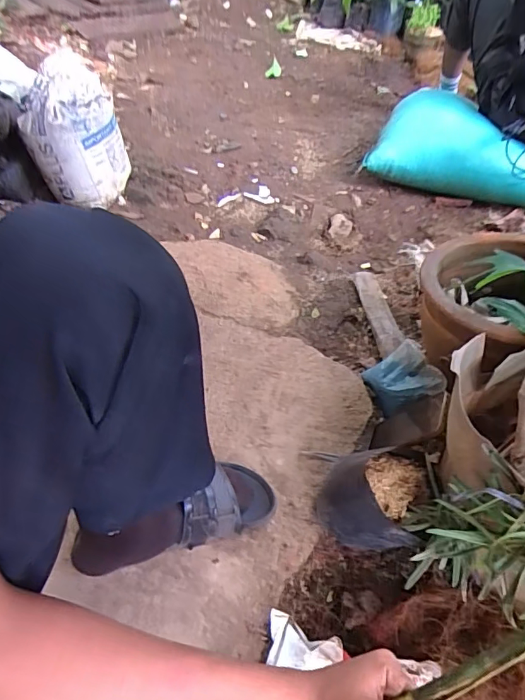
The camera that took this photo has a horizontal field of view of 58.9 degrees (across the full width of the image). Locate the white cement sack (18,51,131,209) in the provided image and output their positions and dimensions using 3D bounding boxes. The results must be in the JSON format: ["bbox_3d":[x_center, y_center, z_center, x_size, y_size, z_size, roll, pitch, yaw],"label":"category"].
[{"bbox_3d":[-0.493,-0.573,1.227,0.188,0.305,0.214,6,50,0],"label":"white cement sack"}]

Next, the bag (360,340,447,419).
[{"bbox_3d":[0.262,0.050,0.878,0.123,0.035,0.127,-26,51,1],"label":"bag"}]

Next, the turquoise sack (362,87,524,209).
[{"bbox_3d":[0.733,-0.626,1.493,0.728,0.208,0.344,18,51,10],"label":"turquoise sack"}]

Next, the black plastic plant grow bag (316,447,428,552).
[{"bbox_3d":[0.157,0.208,0.666,0.136,0.114,0.128,19,51,11],"label":"black plastic plant grow bag"}]

